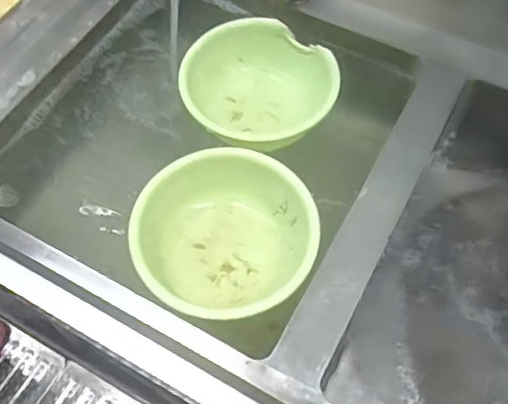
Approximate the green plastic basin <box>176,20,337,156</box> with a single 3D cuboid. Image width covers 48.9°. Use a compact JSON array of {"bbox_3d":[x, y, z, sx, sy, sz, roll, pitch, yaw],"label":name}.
[{"bbox_3d":[0.005,-0.169,0.863,0.218,0.110,0.195,-9,60,-5],"label":"green plastic basin"}]

